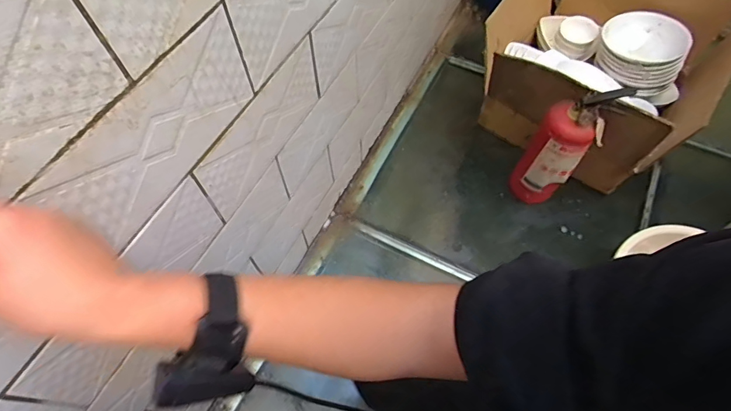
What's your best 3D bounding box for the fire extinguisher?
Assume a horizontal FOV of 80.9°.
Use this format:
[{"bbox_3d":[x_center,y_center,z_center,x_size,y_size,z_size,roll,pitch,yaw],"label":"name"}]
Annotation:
[{"bbox_3d":[0.431,-0.121,0.962,0.119,0.355,0.101,36,67,18],"label":"fire extinguisher"}]

